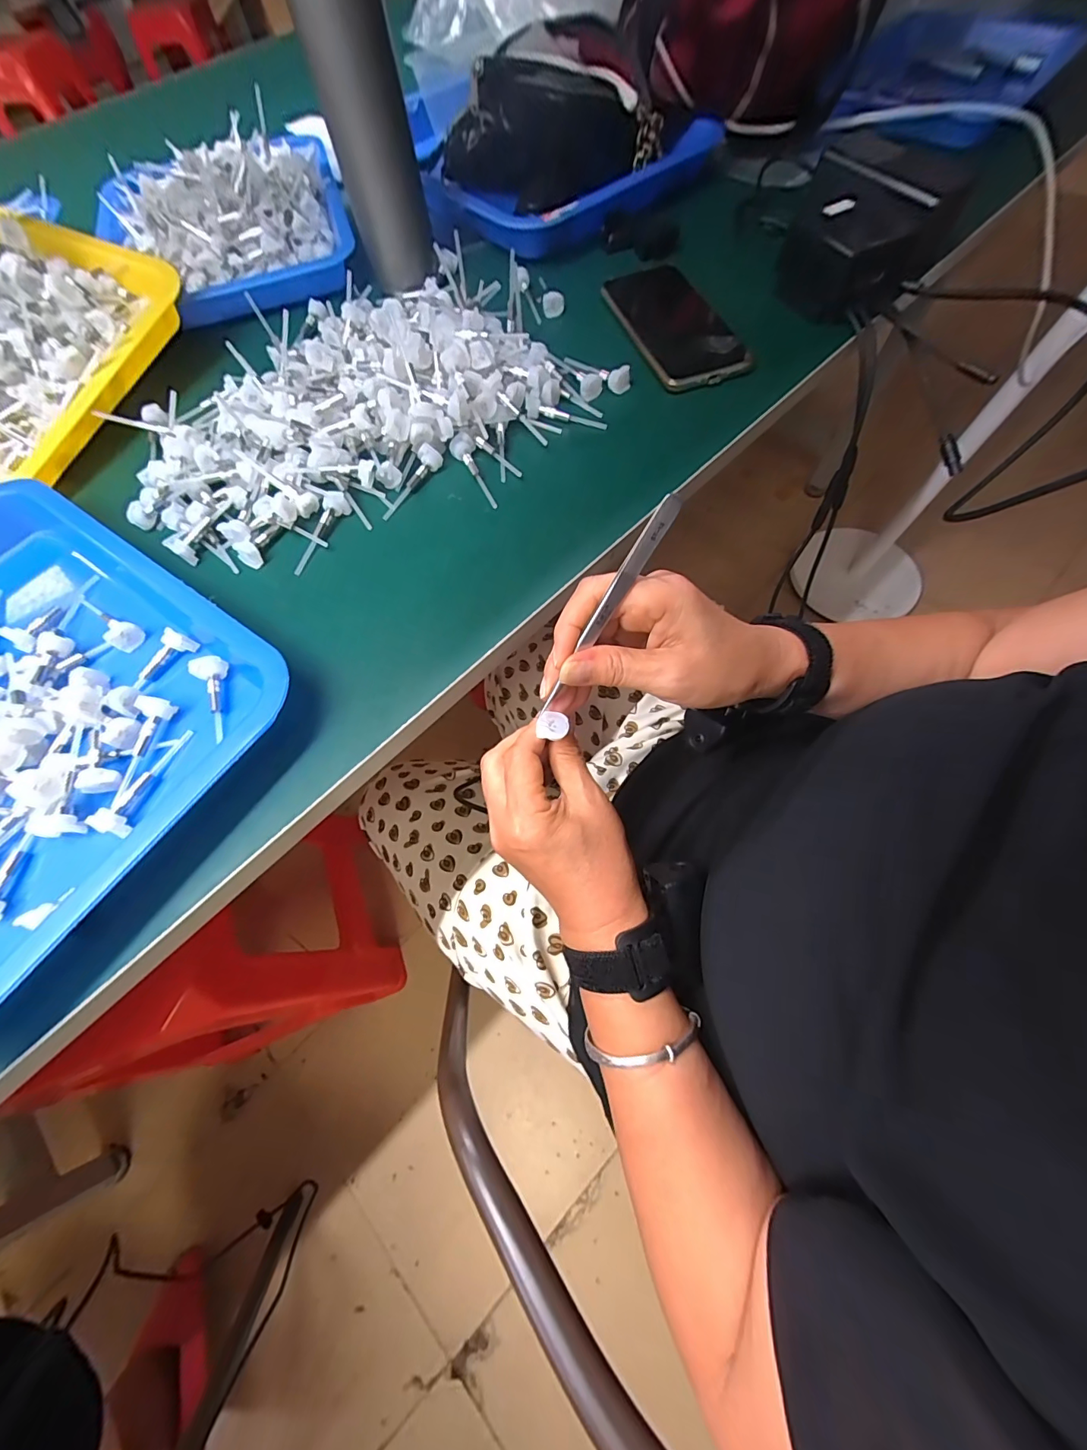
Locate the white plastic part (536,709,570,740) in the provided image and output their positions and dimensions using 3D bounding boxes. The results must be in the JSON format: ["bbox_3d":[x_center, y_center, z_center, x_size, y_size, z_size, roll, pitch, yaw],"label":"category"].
[{"bbox_3d":[0.006,-0.001,0.268,0.019,0.004,0.016,9,72,3],"label":"white plastic part"}]

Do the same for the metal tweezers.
[{"bbox_3d":[0.029,-0.054,0.236,0.008,0.007,0.131,39,119,11],"label":"metal tweezers"}]

